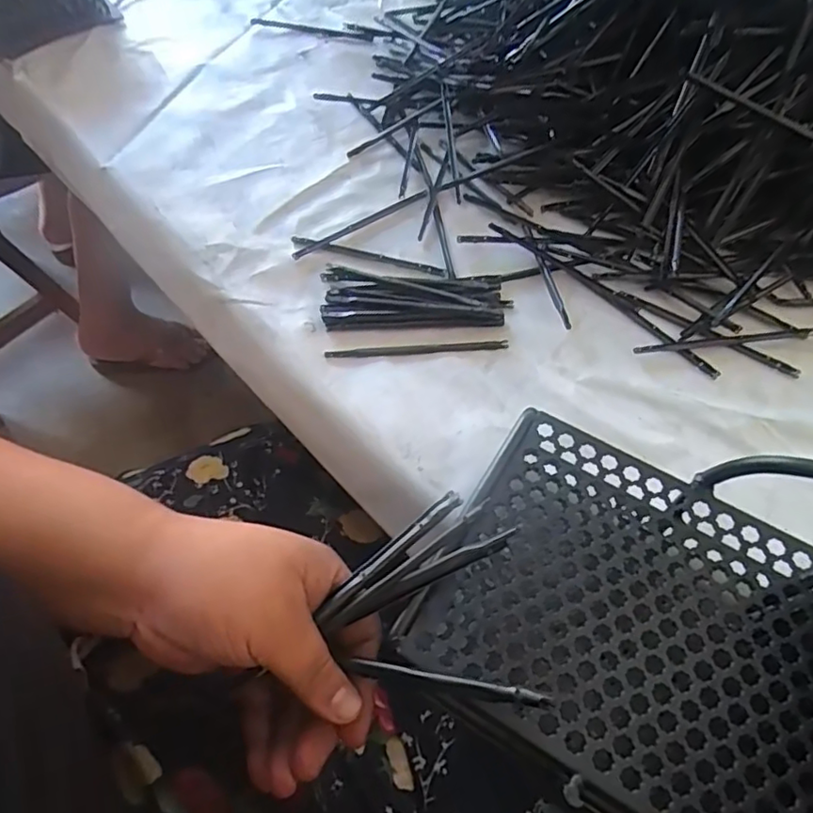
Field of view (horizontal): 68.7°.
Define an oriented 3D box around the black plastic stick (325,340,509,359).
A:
[{"bbox_3d":[0.008,-0.043,0.444,0.133,0.004,0.009,-4,62,2],"label":"black plastic stick"}]

